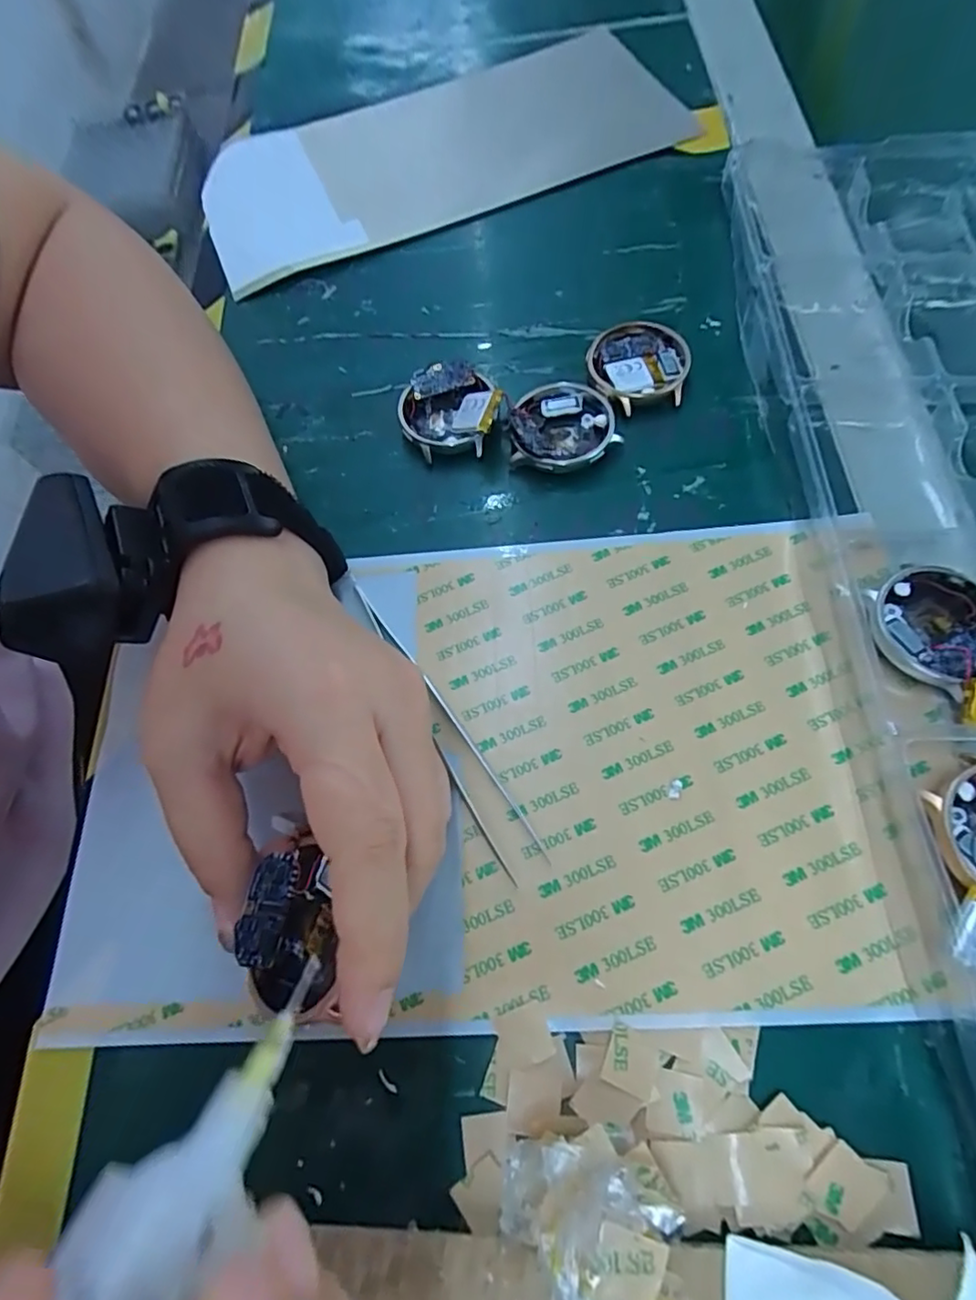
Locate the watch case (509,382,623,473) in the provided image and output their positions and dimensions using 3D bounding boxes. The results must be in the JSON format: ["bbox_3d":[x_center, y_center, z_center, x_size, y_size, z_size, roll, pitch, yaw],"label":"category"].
[{"bbox_3d":[0.032,-0.096,0.258,0.044,0.012,0.041,-3,67,1],"label":"watch case"}]

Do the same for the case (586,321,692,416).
[{"bbox_3d":[0.067,-0.127,0.269,0.041,0.011,0.044,-11,67,-2],"label":"case"}]

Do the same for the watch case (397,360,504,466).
[{"bbox_3d":[-0.018,-0.106,0.265,0.041,0.022,0.045,-16,67,-5],"label":"watch case"}]

